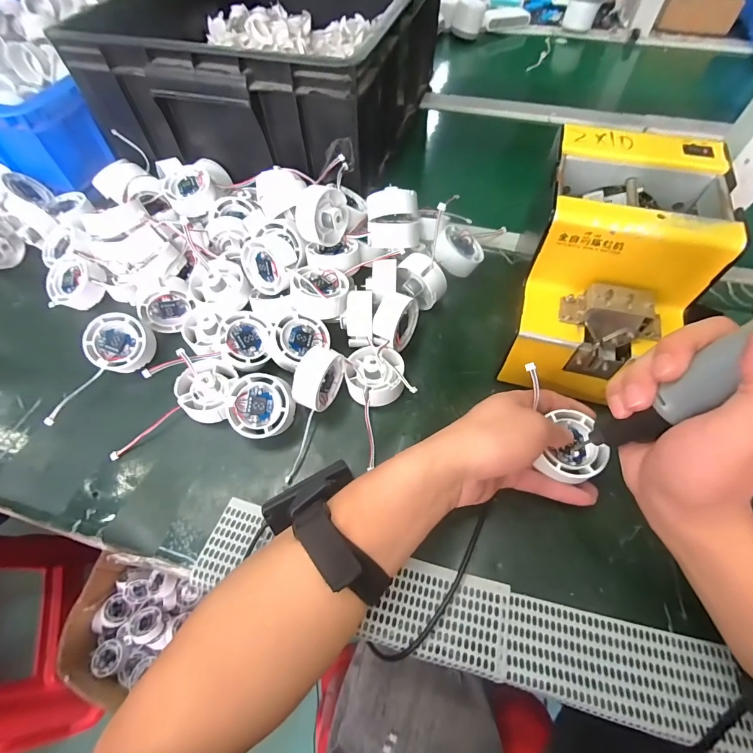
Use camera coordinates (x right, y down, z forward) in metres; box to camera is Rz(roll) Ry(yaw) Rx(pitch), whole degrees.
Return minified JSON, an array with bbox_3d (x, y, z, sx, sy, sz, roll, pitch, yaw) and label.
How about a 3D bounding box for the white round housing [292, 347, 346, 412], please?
[{"bbox_3d":[-0.052,0.002,0.341,0.026,0.044,0.053,21,62,13],"label":"white round housing"}]

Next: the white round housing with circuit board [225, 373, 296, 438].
[{"bbox_3d":[-0.099,0.025,0.334,0.054,0.023,0.054,0,83,3],"label":"white round housing with circuit board"}]

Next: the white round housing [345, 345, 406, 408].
[{"bbox_3d":[-0.001,-0.003,0.354,0.052,0.025,0.055,0,59,1],"label":"white round housing"}]

